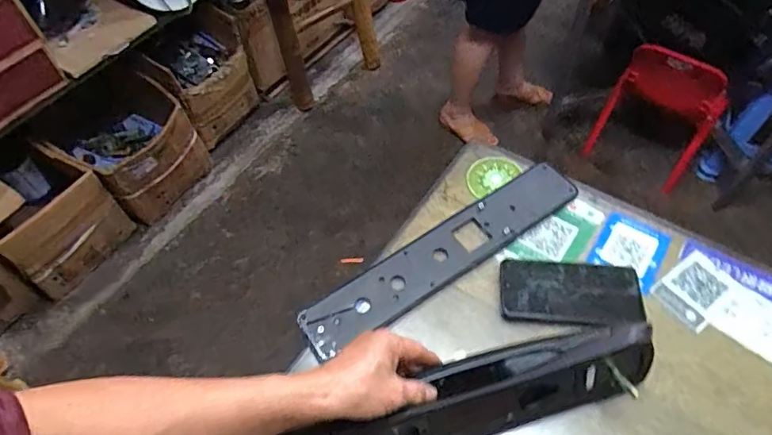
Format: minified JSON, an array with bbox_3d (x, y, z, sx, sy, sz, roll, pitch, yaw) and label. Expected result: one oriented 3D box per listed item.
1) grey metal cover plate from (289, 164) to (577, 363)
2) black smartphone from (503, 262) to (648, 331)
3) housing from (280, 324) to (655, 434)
[{"bbox_3d":[0.078,0.044,0.643,0.399,0.017,0.072,-31,60,-18],"label":"grey metal cover plate"},{"bbox_3d":[0.218,0.089,0.596,0.160,0.010,0.083,1,52,5],"label":"black smartphone"},{"bbox_3d":[0.087,0.184,0.514,0.386,0.096,0.072,-18,57,-5],"label":"housing"}]

